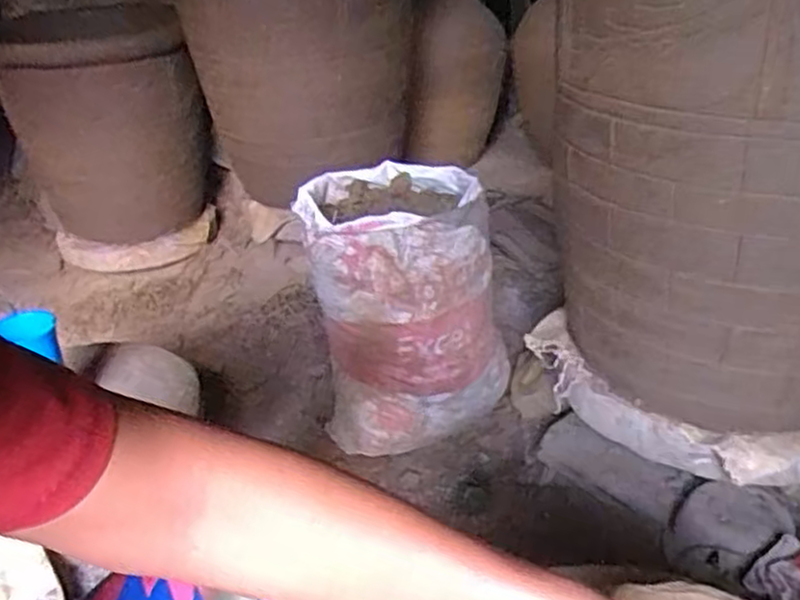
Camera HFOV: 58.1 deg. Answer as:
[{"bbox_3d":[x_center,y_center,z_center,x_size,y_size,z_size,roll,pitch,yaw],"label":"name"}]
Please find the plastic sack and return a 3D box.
[{"bbox_3d":[0.006,0.001,1.182,0.293,0.354,0.275,-11,31,-16],"label":"plastic sack"}]

